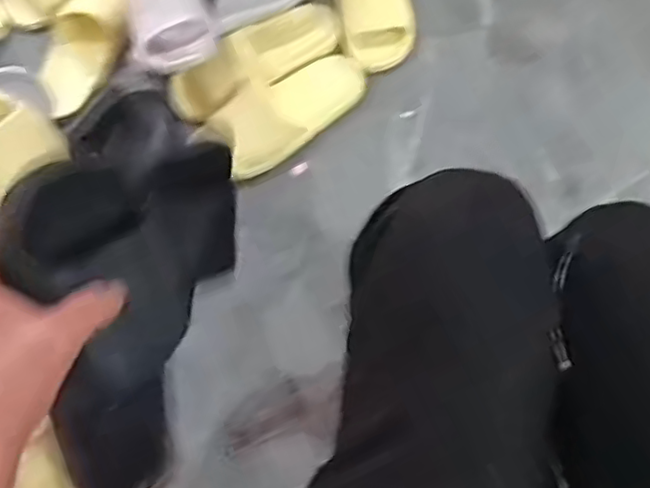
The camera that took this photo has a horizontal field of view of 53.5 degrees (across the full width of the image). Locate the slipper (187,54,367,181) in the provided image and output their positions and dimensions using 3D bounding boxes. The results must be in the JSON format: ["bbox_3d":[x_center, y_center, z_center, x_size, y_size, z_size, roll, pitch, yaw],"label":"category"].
[{"bbox_3d":[-0.056,-0.187,0.902,0.260,0.069,0.106,-40,77,-12],"label":"slipper"}]

